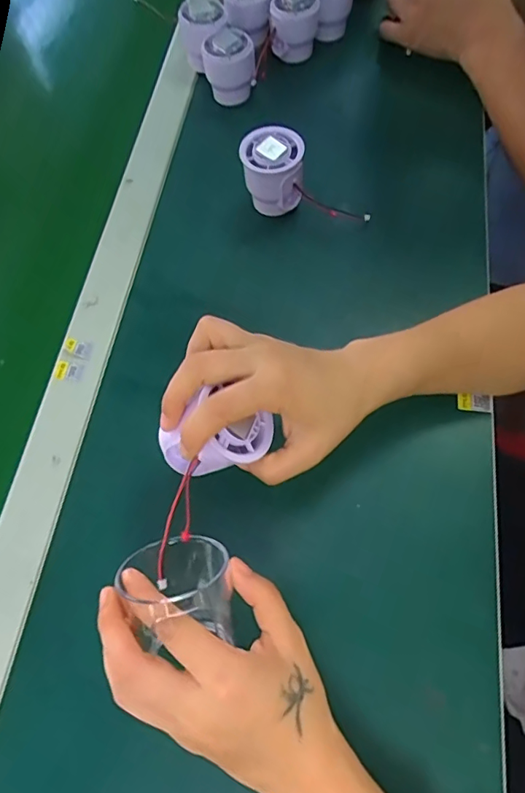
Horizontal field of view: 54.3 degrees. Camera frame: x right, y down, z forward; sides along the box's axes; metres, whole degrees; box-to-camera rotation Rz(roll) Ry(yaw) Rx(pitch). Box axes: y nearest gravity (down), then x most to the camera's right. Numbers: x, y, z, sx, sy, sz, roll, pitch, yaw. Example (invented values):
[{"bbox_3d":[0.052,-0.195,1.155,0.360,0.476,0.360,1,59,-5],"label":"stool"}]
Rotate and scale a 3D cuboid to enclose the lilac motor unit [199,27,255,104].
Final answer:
[{"bbox_3d":[-0.032,-0.327,0.510,0.050,0.053,0.053,-4,65,0],"label":"lilac motor unit"}]

